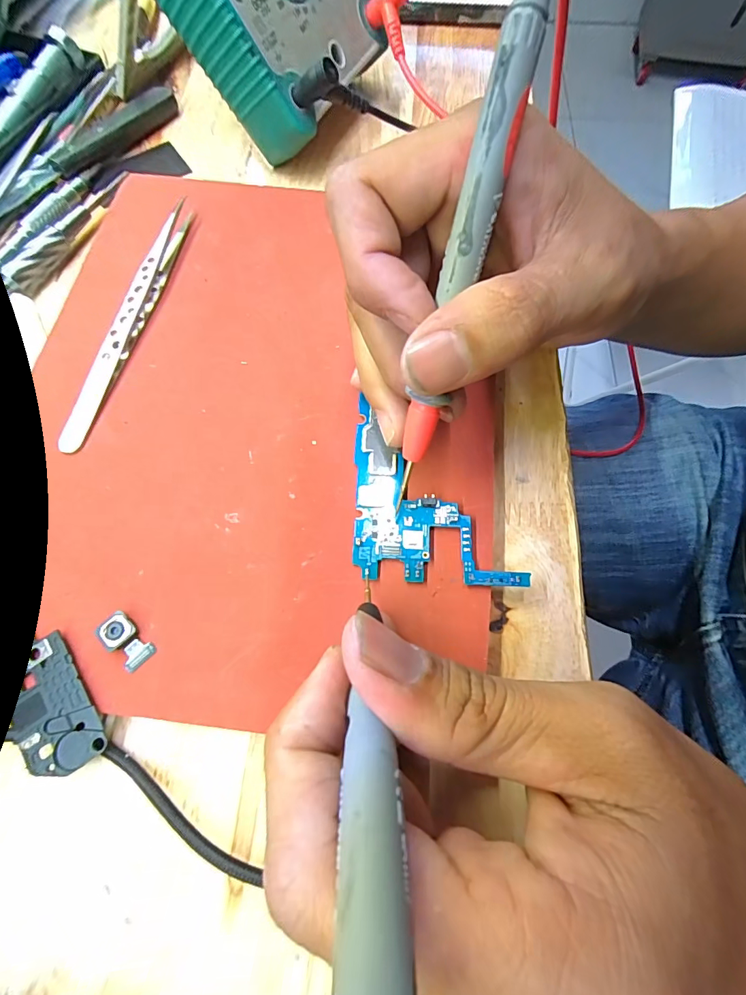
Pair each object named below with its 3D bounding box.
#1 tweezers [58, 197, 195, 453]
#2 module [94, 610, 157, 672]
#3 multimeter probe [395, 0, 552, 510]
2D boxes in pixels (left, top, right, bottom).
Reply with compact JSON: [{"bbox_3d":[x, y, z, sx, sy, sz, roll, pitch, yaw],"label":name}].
[{"bbox_3d":[-0.104,-0.077,0.186,0.007,0.010,0.124,13,70,4],"label":"tweezers"},{"bbox_3d":[-0.081,0.047,0.141,0.010,0.004,0.019,-42,90,-15],"label":"module"},{"bbox_3d":[0.025,-0.065,0.116,0.009,0.143,0.007,15,26,4],"label":"multimeter probe"}]

